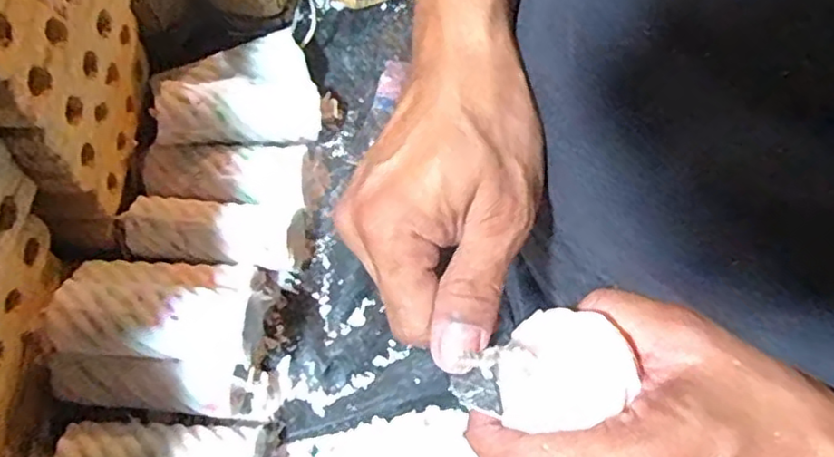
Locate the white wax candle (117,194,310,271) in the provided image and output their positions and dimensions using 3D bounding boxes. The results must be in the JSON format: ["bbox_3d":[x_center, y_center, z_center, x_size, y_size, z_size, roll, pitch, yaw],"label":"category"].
[{"bbox_3d":[-0.165,0.003,0.535,0.147,0.039,0.052,6,66,-10],"label":"white wax candle"}]

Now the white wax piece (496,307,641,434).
[{"bbox_3d":[0.059,0.056,0.251,0.046,0.024,0.046,-11,62,22],"label":"white wax piece"}]

